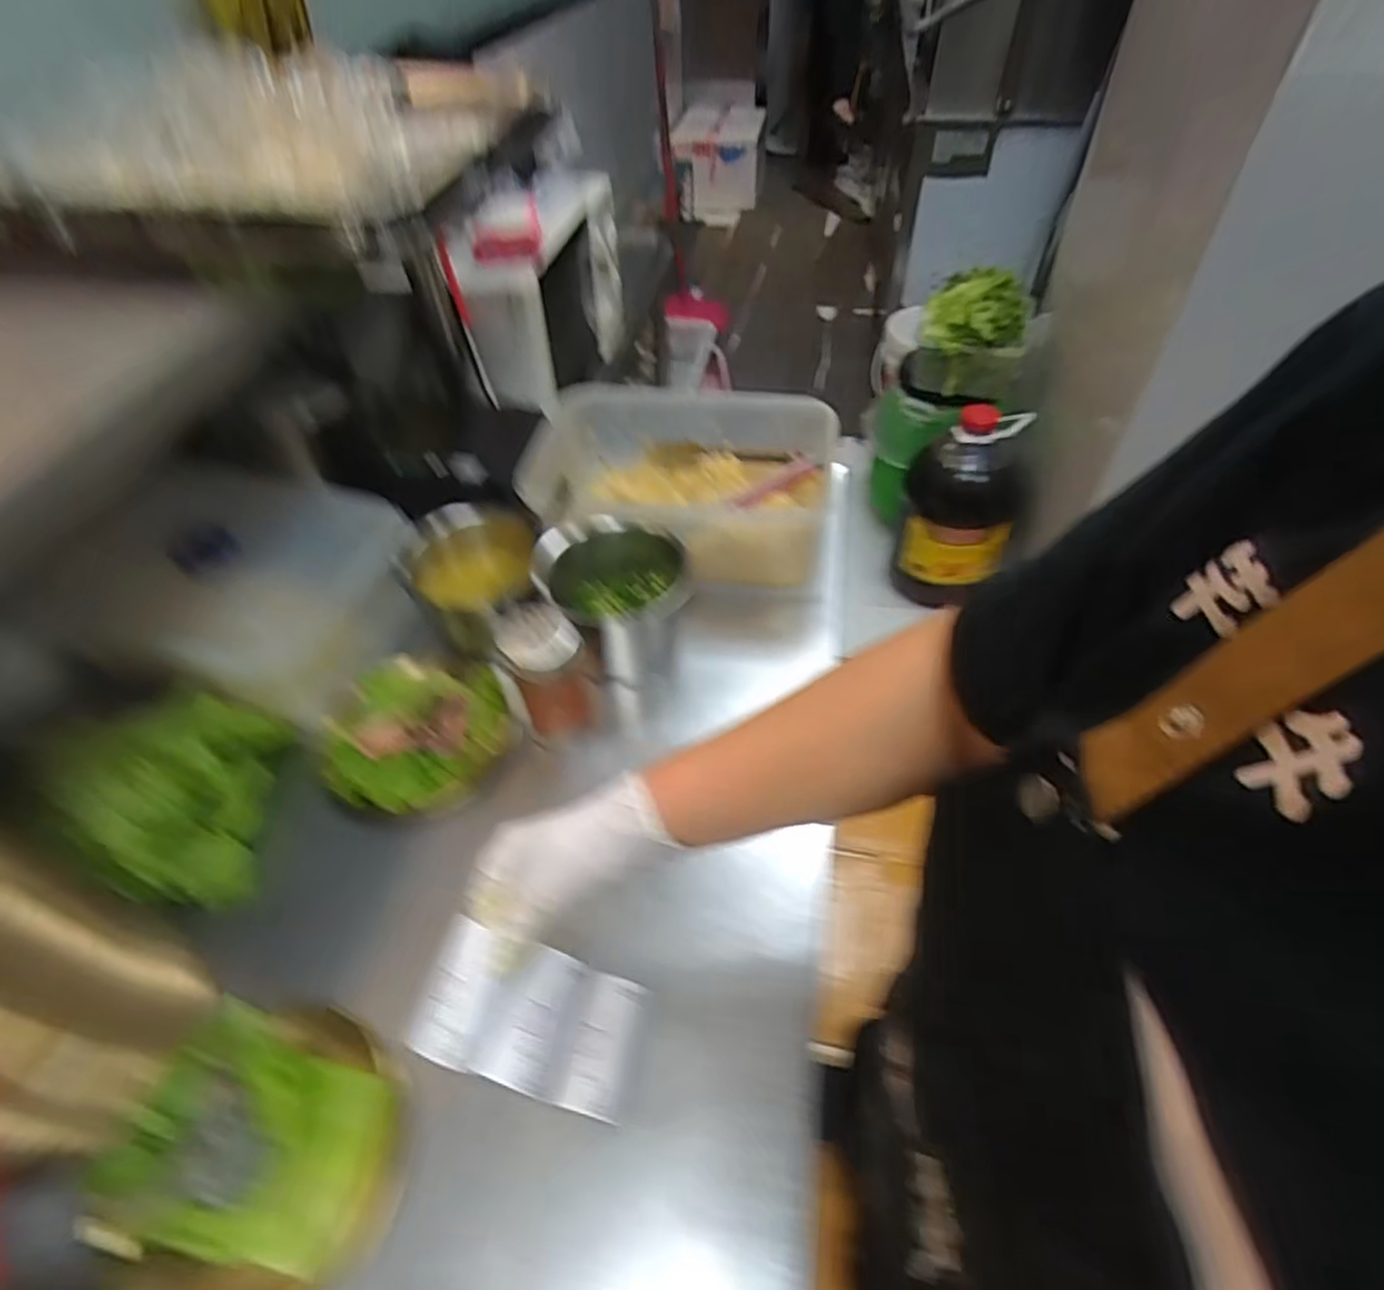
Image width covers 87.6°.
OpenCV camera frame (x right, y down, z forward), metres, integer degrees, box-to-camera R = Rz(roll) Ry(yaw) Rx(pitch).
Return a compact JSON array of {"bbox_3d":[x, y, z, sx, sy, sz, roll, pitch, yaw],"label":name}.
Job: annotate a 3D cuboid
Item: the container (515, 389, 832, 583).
[{"bbox_3d":[-0.015,-0.183,0.788,0.300,0.092,0.237,3,48,6],"label":"container"}]

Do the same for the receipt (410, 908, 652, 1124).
[{"bbox_3d":[-0.098,0.233,0.452,0.139,0.016,0.078,26,54,-10],"label":"receipt"}]

